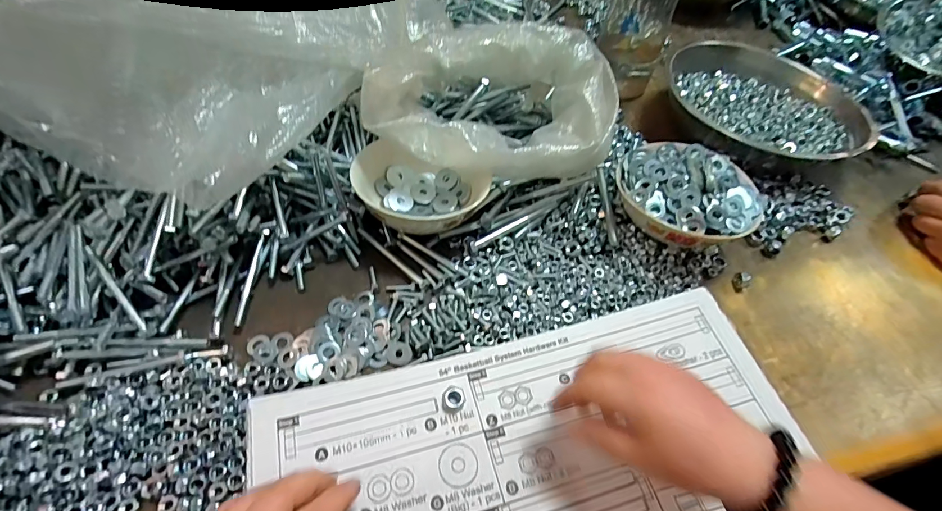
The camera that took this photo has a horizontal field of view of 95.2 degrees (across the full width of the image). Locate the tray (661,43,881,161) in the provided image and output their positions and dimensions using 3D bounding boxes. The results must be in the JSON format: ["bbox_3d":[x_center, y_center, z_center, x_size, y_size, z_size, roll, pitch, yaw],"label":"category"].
[{"bbox_3d":[0.384,-0.198,0.573,0.248,0.064,0.204,7,54,1],"label":"tray"}]

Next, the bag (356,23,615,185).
[{"bbox_3d":[0.028,-0.156,0.452,0.240,0.112,0.167,18,55,10],"label":"bag"}]

